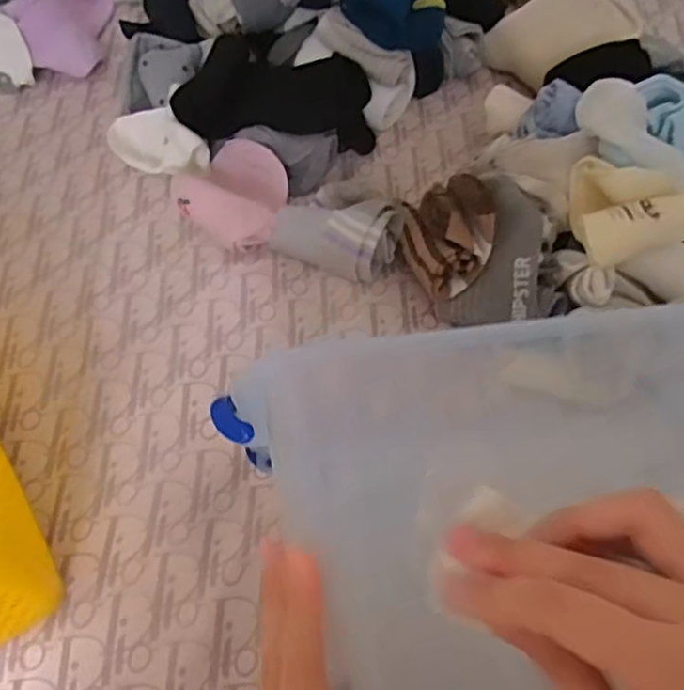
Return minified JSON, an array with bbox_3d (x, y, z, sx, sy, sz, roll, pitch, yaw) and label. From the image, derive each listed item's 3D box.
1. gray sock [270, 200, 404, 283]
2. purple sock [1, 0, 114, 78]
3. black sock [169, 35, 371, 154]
[{"bbox_3d":[-0.004,-0.091,0.525,0.096,0.052,0.054,23,64,11],"label":"gray sock"},{"bbox_3d":[-0.270,-0.325,0.641,0.071,0.057,0.125,2,62,0],"label":"purple sock"},{"bbox_3d":[-0.054,-0.219,0.566,0.173,0.055,0.083,0,61,-14],"label":"black sock"}]

